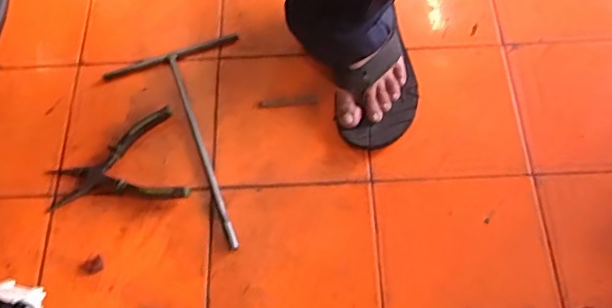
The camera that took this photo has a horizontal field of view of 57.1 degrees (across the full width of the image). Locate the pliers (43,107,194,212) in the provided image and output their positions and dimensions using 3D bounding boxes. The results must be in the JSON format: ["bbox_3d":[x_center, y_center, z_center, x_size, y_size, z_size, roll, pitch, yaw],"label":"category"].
[{"bbox_3d":[-0.246,0.024,0.721,0.171,0.024,0.130,-18,64,-7],"label":"pliers"}]

